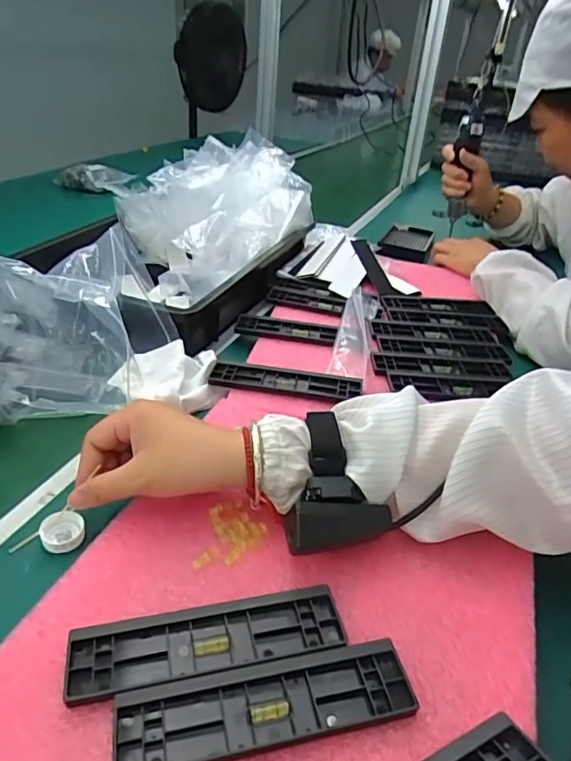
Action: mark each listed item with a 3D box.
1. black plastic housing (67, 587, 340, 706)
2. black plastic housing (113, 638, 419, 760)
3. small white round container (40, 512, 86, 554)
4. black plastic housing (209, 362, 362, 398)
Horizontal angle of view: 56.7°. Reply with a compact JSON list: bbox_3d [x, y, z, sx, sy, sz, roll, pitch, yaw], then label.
[{"bbox_3d":[-0.044,0.154,0.315,0.158,0.010,0.043,-3,34,-16],"label":"black plastic housing"},{"bbox_3d":[-0.009,0.175,0.287,0.158,0.011,0.042,-3,34,-16],"label":"black plastic housing"},{"bbox_3d":[-0.167,0.114,0.398,0.031,0.015,0.031,5,32,-3],"label":"small white round container"},{"bbox_3d":[0.000,0.000,0.561,0.156,0.012,0.037,9,32,2],"label":"black plastic housing"}]

